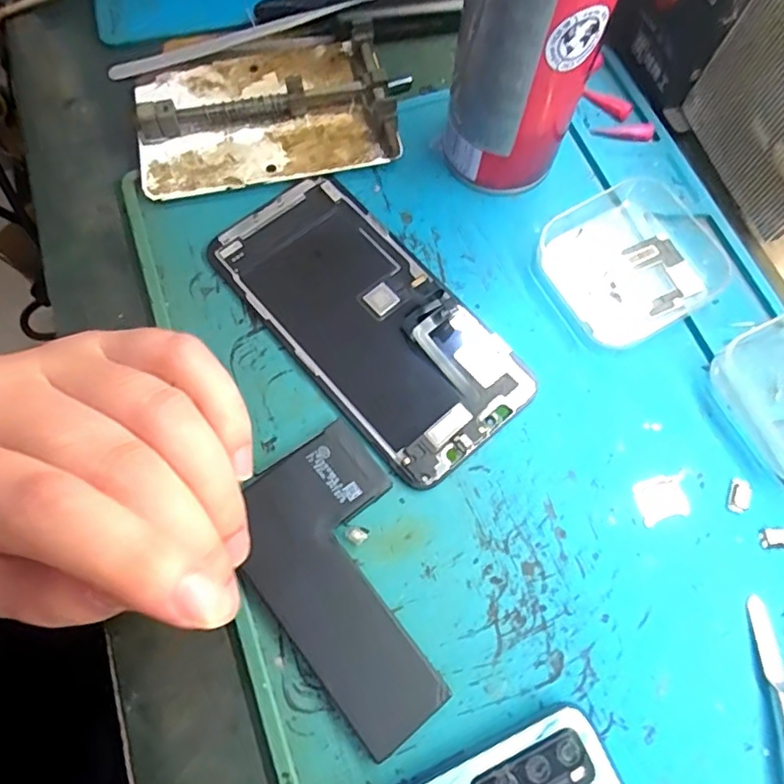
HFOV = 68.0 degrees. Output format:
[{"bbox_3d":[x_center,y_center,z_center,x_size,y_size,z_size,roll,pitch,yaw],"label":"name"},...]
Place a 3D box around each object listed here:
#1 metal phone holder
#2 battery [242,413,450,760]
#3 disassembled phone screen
[{"bbox_3d":[-0.057,-0.132,0.268,0.116,0.016,0.079,-10,70,-6],"label":"metal phone holder"},{"bbox_3d":[-0.013,0.065,0.203,0.058,0.005,0.098,-35,76,-15],"label":"battery"},{"bbox_3d":[-0.009,-0.031,0.238,0.066,0.007,0.138,-39,75,-15],"label":"disassembled phone screen"}]

